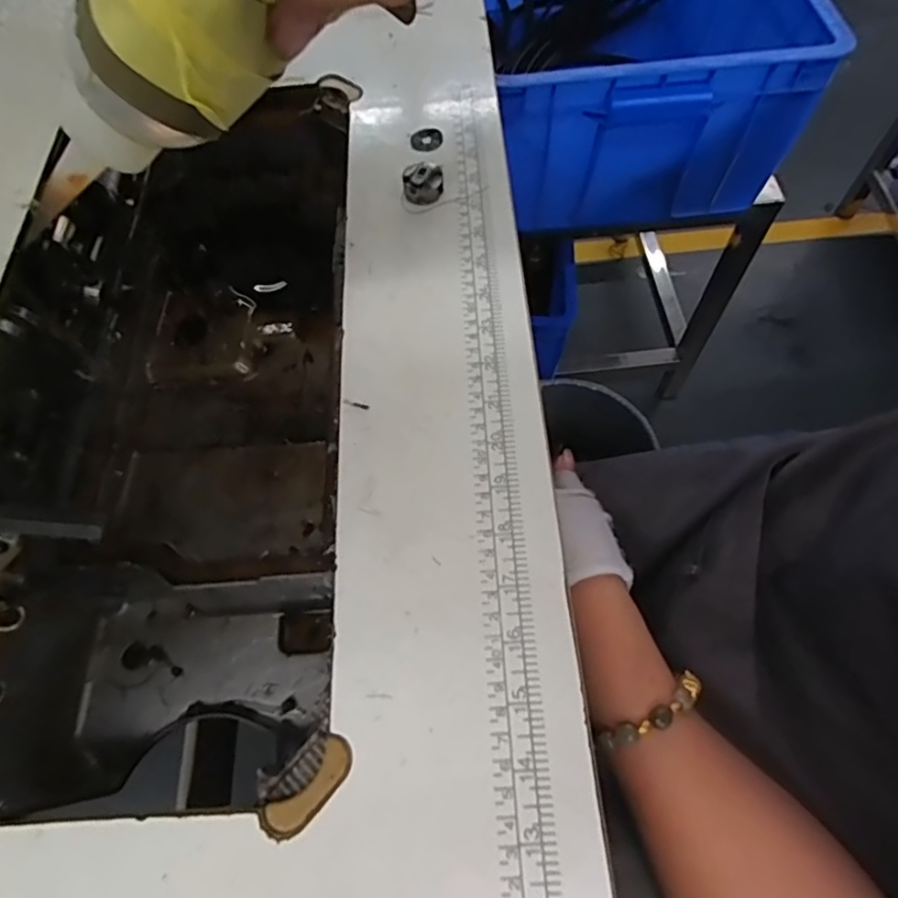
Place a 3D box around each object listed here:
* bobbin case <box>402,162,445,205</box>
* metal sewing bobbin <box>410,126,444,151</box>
[{"bbox_3d":[-0.017,-0.179,0.392,0.026,0.019,0.019,1,63,3],"label":"bobbin case"},{"bbox_3d":[-0.016,-0.226,0.427,0.023,0.004,0.023,-3,63,1],"label":"metal sewing bobbin"}]

